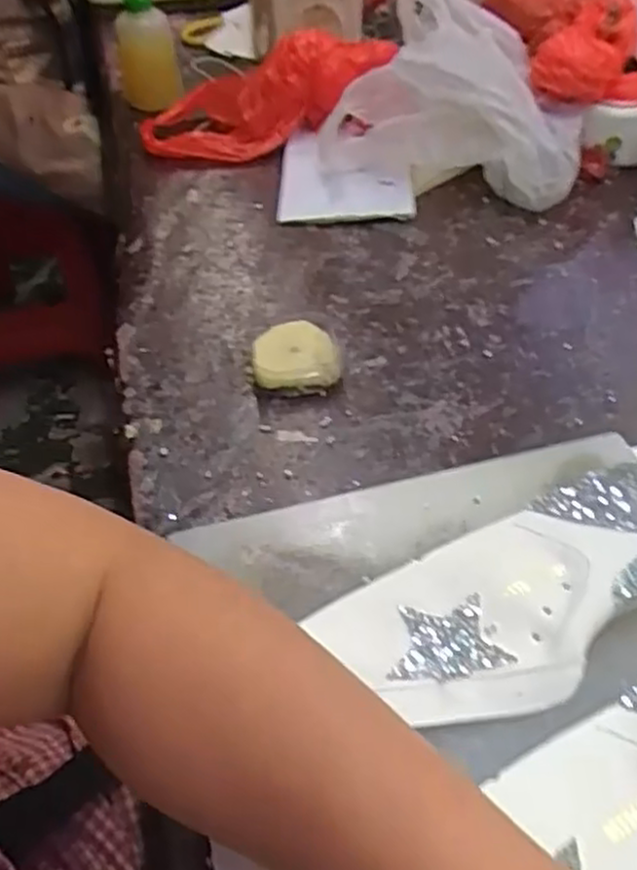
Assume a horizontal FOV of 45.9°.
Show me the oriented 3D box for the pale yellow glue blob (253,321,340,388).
[{"bbox_3d":[-0.017,-0.056,0.558,0.060,0.026,0.054,-4,46,-2],"label":"pale yellow glue blob"}]

